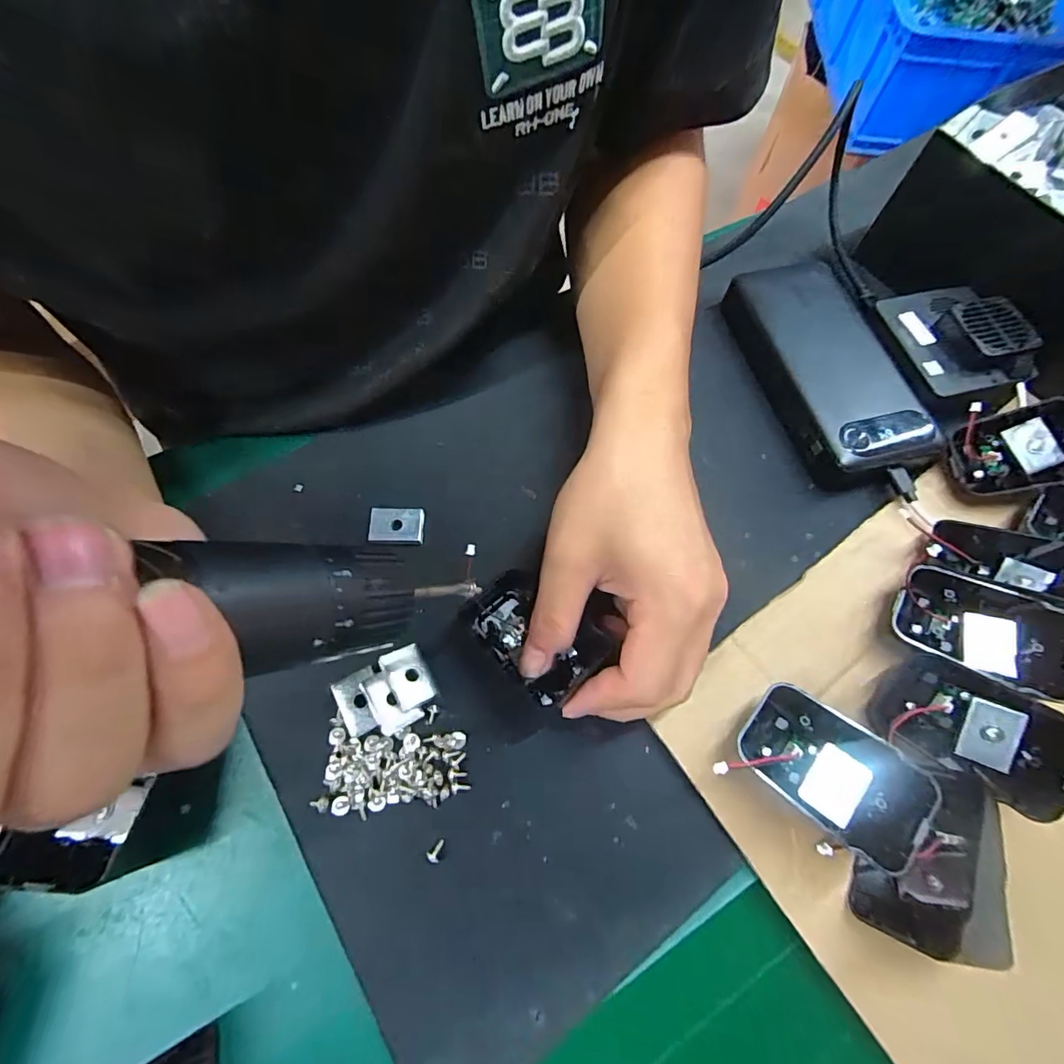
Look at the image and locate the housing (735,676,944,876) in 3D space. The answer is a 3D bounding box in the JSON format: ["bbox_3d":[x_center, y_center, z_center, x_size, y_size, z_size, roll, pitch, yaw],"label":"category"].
[{"bbox_3d":[0.127,0.100,0.212,0.069,0.015,0.043,29,80,43],"label":"housing"}]

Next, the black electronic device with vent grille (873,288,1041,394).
[{"bbox_3d":[0.260,-0.121,0.302,0.061,0.021,0.082,-7,67,-5],"label":"black electronic device with vent grille"}]

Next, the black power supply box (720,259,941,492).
[{"bbox_3d":[0.186,-0.104,0.314,0.076,0.025,0.154,-11,67,-7],"label":"black power supply box"}]

